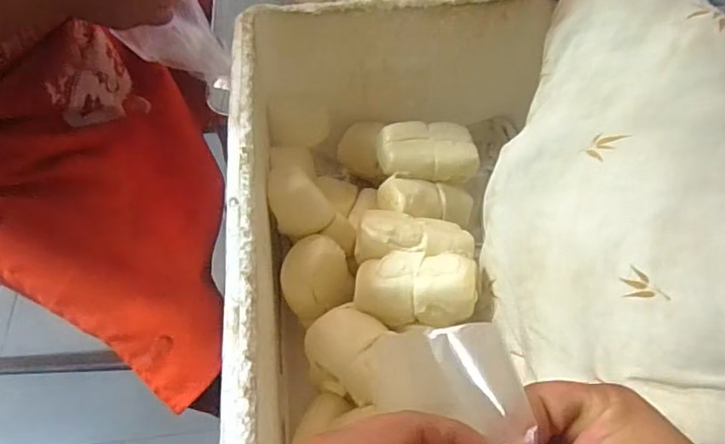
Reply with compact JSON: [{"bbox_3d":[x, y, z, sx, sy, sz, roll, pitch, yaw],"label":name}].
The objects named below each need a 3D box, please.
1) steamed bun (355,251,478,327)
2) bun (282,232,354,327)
[{"bbox_3d":[0.046,0.056,0.504,0.100,0.041,0.058,-3,53,-3],"label":"steamed bun"},{"bbox_3d":[-0.048,0.052,0.542,0.064,0.044,0.072,-22,91,-21],"label":"bun"}]

